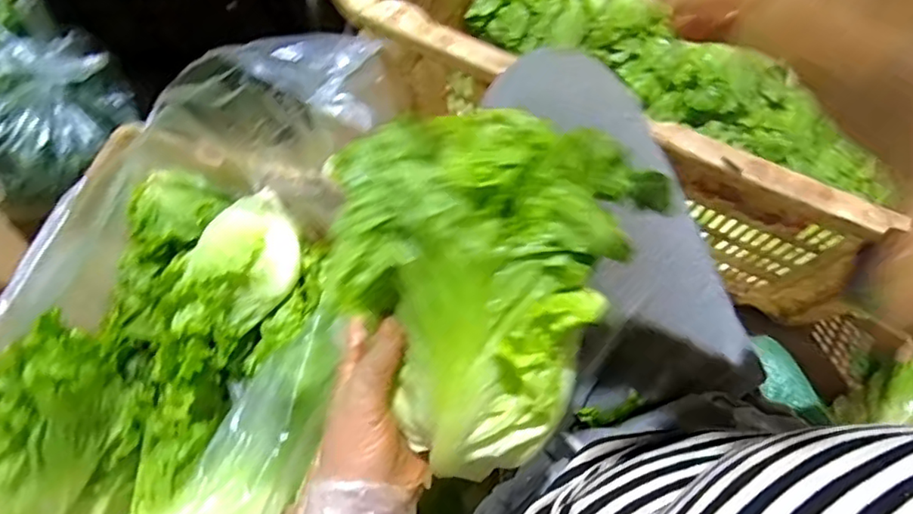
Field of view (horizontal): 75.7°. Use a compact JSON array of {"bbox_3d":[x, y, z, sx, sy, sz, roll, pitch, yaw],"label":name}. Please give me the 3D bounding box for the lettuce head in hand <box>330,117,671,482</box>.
[{"bbox_3d":[0.009,0.001,0.291,0.133,0.086,0.172,26,74,10],"label":"lettuce head in hand"}]

